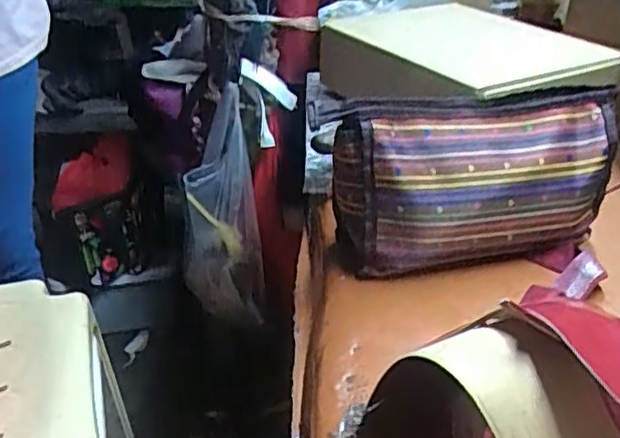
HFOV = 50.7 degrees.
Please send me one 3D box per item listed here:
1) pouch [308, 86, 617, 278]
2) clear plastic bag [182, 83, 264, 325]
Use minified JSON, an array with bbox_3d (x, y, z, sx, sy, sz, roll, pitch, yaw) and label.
[{"bbox_3d":[0.120,-0.030,0.492,0.227,0.126,0.062,-6,30,-6],"label":"pouch"},{"bbox_3d":[-0.147,0.012,1.039,0.125,0.368,0.092,-8,31,-11],"label":"clear plastic bag"}]

